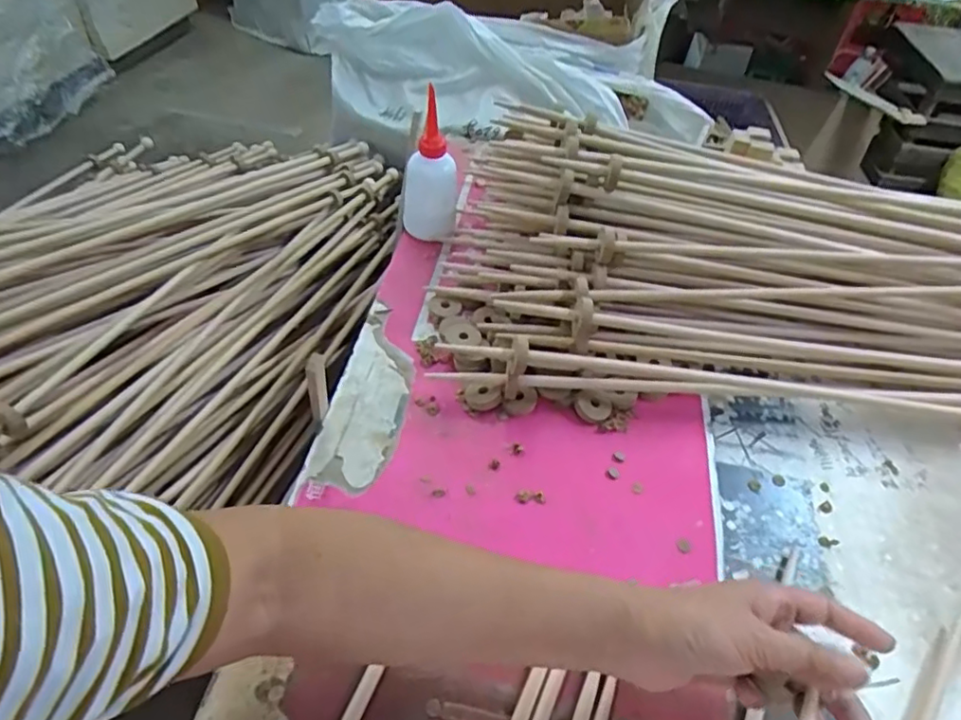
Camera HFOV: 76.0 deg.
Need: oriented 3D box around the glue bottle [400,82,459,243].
[{"bbox_3d":[-0.056,-0.209,0.673,0.061,0.150,0.035,0,49,-5],"label":"glue bottle"}]

